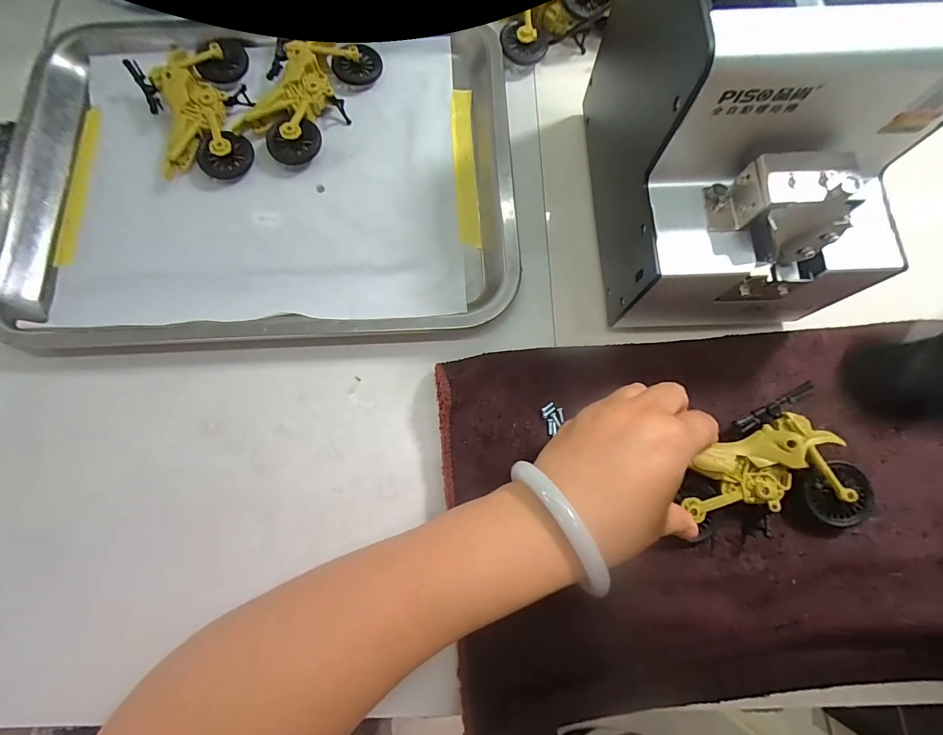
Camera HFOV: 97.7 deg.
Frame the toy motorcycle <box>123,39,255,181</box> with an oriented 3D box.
[{"bbox_3d":[-0.197,-0.191,0.303,0.076,0.030,0.114,-22,77,-5],"label":"toy motorcycle"}]

